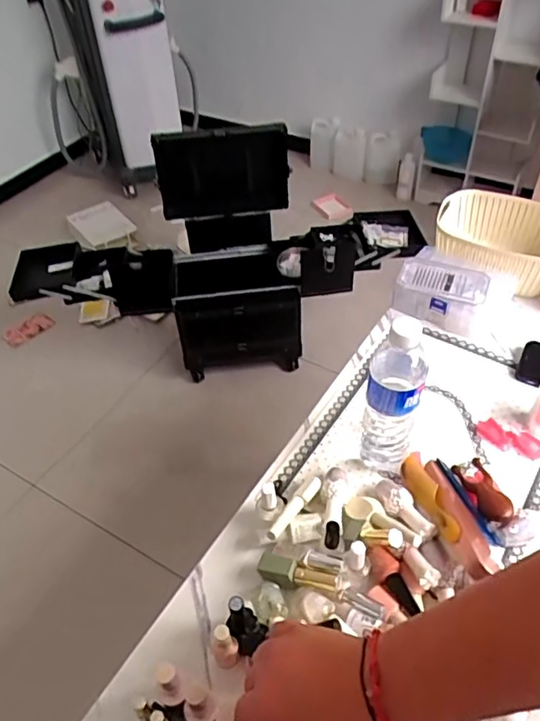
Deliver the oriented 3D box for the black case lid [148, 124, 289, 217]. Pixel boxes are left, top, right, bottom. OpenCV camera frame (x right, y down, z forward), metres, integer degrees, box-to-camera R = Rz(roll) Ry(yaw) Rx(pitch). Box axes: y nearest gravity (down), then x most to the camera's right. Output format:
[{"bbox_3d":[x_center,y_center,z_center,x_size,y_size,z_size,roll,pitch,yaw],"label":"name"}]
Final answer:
[{"bbox_3d":[-0.138,-0.519,1.630,0.375,0.269,0.057,-1,55,7],"label":"black case lid"}]

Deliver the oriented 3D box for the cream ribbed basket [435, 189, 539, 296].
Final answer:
[{"bbox_3d":[0.395,-0.200,0.980,0.224,0.104,0.163,15,45,10],"label":"cream ribbed basket"}]

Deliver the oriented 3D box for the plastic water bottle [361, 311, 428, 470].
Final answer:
[{"bbox_3d":[0.140,0.044,0.668,0.064,0.219,0.055,12,48,14],"label":"plastic water bottle"}]

